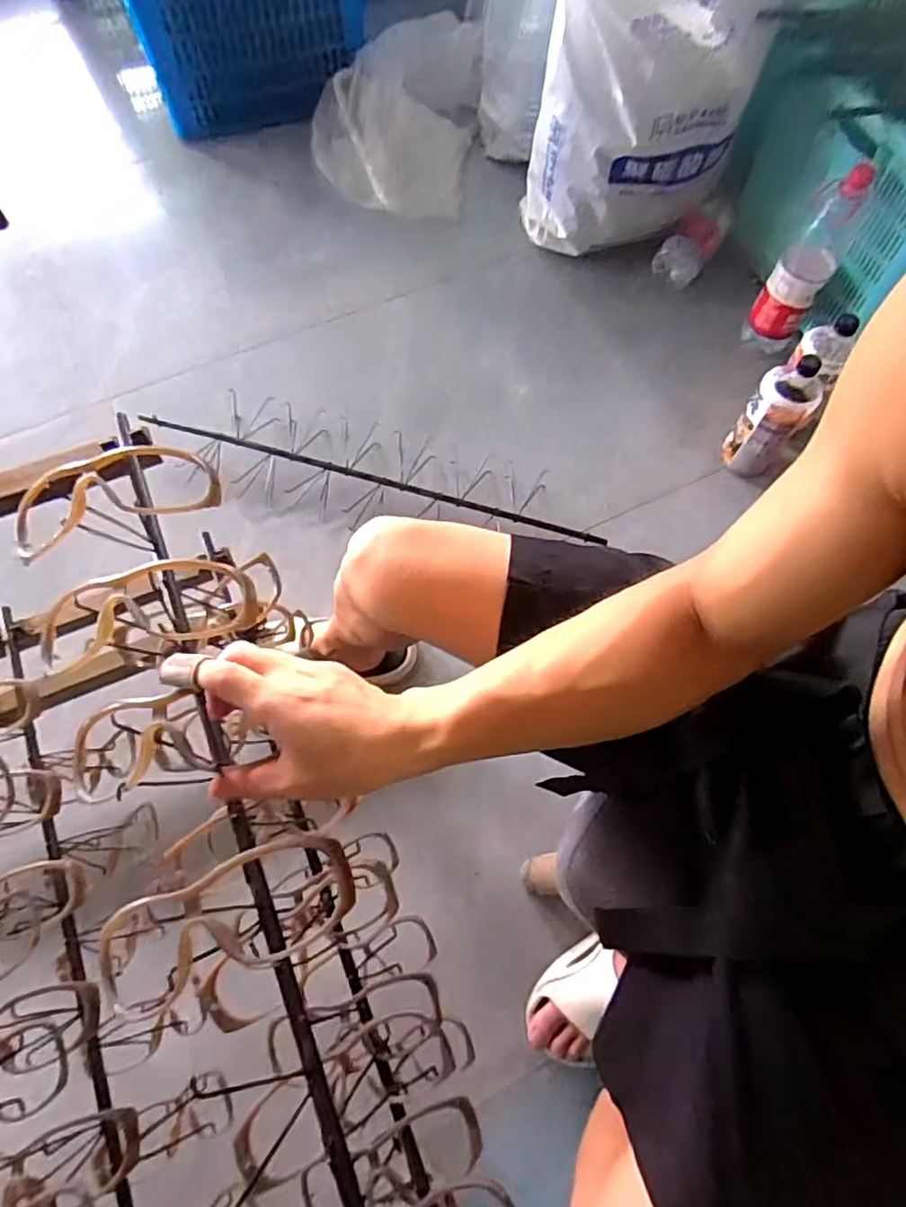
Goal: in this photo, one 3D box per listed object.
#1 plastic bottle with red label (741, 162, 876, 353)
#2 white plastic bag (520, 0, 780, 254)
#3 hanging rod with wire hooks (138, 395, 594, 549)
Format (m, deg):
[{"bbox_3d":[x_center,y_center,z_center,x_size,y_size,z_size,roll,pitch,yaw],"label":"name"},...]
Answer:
[{"bbox_3d":[0.542,-0.516,0.999,0.082,0.272,0.075,30,70,12],"label":"plastic bottle with red label"},{"bbox_3d":[0.296,-0.814,0.997,0.313,0.410,0.312,11,68,4],"label":"white plastic bag"},{"bbox_3d":[-0.131,-0.208,0.960,0.630,0.039,0.138,11,68,4],"label":"hanging rod with wire hooks"}]

